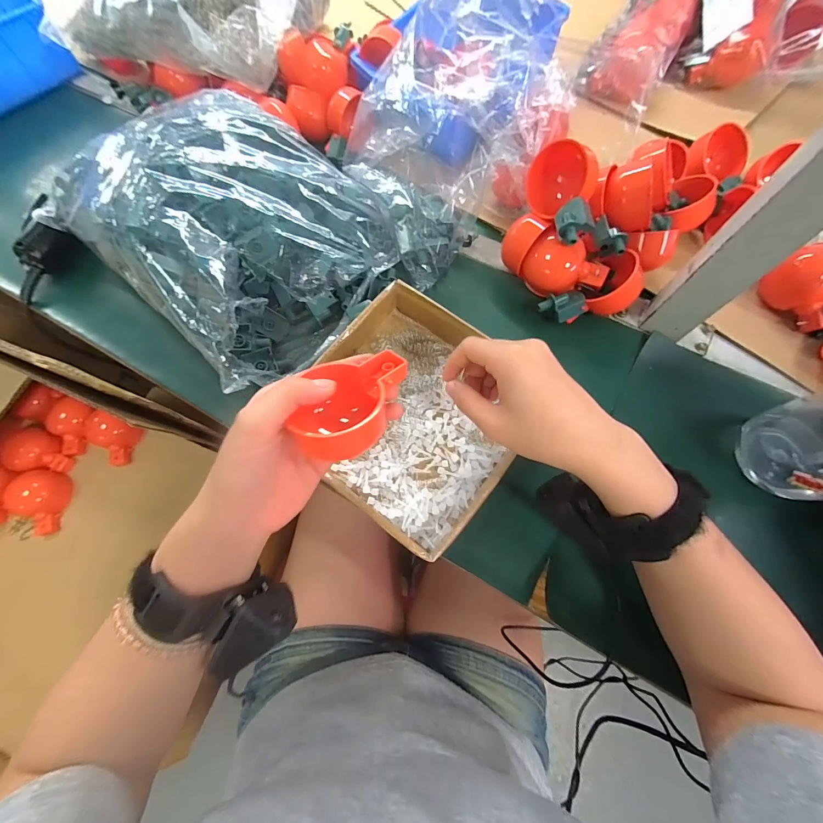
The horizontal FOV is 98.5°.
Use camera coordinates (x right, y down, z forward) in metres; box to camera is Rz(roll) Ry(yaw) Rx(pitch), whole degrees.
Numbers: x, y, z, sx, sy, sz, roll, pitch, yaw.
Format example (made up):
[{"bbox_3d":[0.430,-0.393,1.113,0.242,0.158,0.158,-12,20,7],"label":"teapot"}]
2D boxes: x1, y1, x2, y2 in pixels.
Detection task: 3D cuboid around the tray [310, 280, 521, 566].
[{"bbox_3d":[-0.004,0.003,0.332,0.196,0.049,0.198,36,75,12],"label":"tray"}]

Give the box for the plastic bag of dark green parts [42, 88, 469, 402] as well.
[{"bbox_3d":[-0.153,-0.212,0.374,0.302,0.106,0.307,-42,76,-12],"label":"plastic bag of dark green parts"}]

